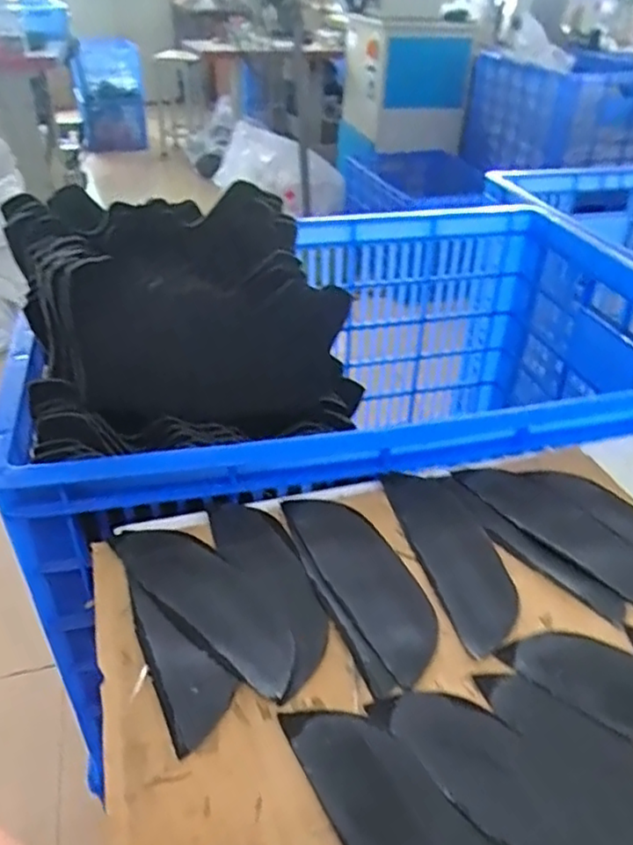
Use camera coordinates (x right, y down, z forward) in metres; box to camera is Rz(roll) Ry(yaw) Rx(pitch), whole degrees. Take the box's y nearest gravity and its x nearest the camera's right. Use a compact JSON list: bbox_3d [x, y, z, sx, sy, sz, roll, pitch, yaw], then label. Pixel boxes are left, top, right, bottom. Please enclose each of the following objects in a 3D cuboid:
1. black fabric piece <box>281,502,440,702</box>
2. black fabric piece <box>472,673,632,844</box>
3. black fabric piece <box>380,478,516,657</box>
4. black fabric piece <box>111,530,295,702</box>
[{"bbox_3d":[0.027,0.093,0.385,0.056,0.005,0.147,-12,38,-18],"label":"black fabric piece"},{"bbox_3d":[0.131,0.162,0.289,0.050,0.006,0.127,-14,39,-21],"label":"black fabric piece"},{"bbox_3d":[0.086,0.078,0.402,0.049,0.004,0.144,-6,37,-11],"label":"black fabric piece"},{"bbox_3d":[-0.062,0.099,0.369,0.142,0.004,0.048,29,44,32],"label":"black fabric piece"}]

